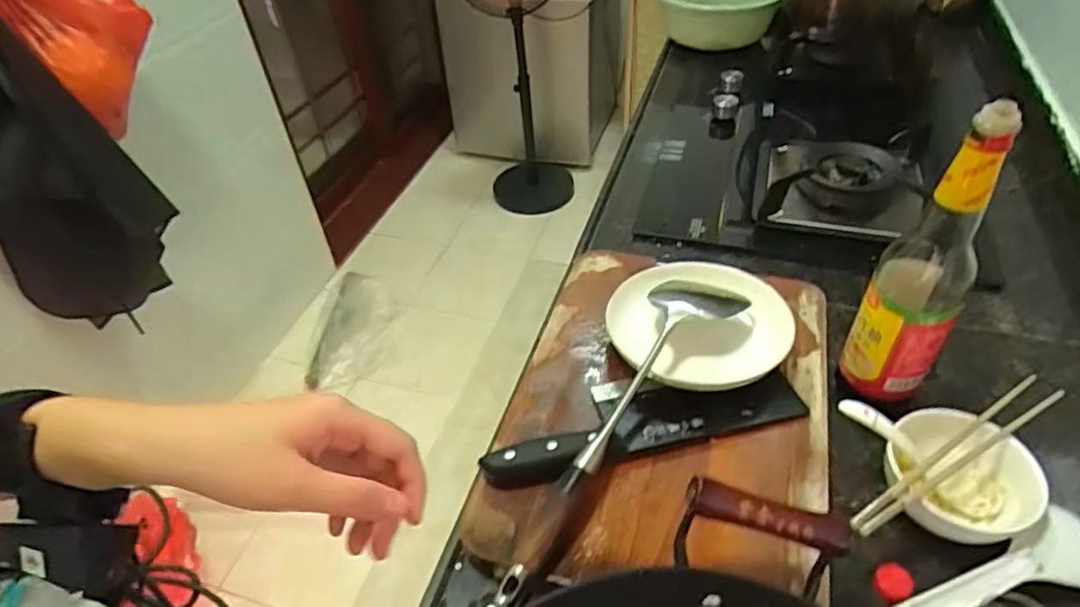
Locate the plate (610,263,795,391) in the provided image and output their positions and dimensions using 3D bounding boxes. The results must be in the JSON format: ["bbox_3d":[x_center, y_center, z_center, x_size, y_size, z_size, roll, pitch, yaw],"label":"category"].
[{"bbox_3d":[0.153,0.020,0.618,0.159,0.044,0.159,-1,46,1],"label":"plate"}]

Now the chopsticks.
[{"bbox_3d":[0.329,0.118,0.497,0.232,0.016,0.024,-24,49,-19],"label":"chopsticks"}]

